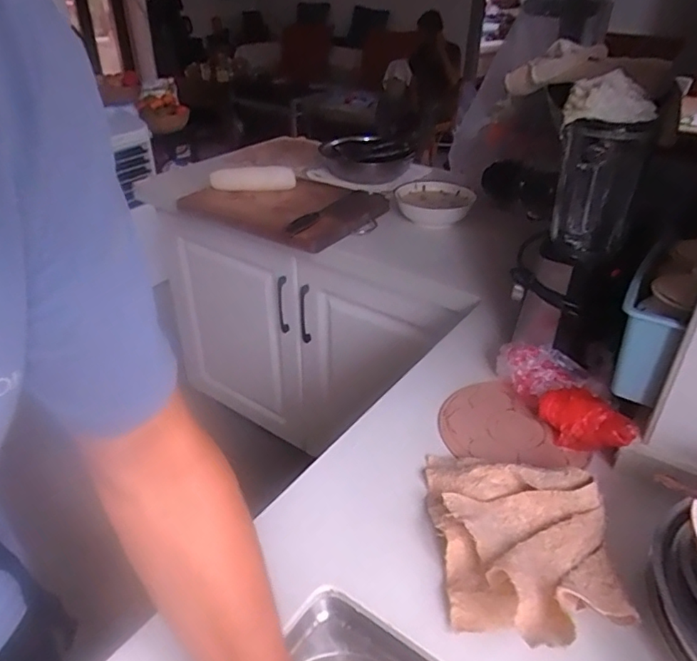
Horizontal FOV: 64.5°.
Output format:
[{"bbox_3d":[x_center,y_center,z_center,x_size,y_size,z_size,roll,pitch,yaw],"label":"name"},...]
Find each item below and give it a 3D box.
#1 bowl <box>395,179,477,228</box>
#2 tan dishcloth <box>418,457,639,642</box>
[{"bbox_3d":[0.191,-0.278,1.241,0.170,0.070,0.181,1,32,-1],"label":"bowl"},{"bbox_3d":[0.161,0.185,0.509,0.155,0.056,0.235,-1,32,-4],"label":"tan dishcloth"}]

